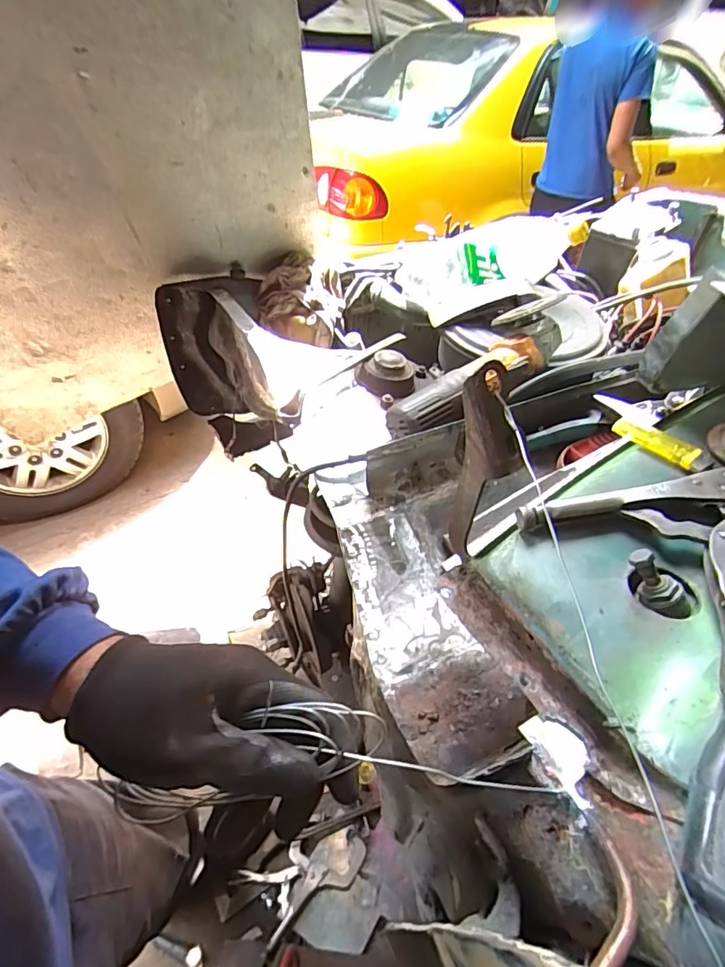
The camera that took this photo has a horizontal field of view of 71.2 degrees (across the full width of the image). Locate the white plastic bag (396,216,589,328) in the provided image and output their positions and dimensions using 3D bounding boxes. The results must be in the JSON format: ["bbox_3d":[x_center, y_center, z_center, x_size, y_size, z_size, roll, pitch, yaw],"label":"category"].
[{"bbox_3d":[0.172,-0.366,0.870,0.125,0.125,0.393,-31,28,-29],"label":"white plastic bag"}]

